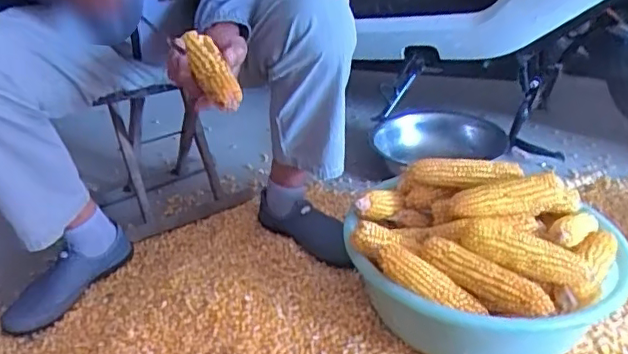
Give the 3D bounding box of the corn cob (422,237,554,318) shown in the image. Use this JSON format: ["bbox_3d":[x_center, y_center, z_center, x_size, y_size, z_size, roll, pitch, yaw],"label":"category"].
[{"bbox_3d":[0.233,0.141,0.807,0.192,0.048,0.049,21,37,36],"label":"corn cob"}]

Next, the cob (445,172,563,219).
[{"bbox_3d":[0.300,0.040,0.911,0.175,0.057,0.048,-11,24,17],"label":"cob"}]

